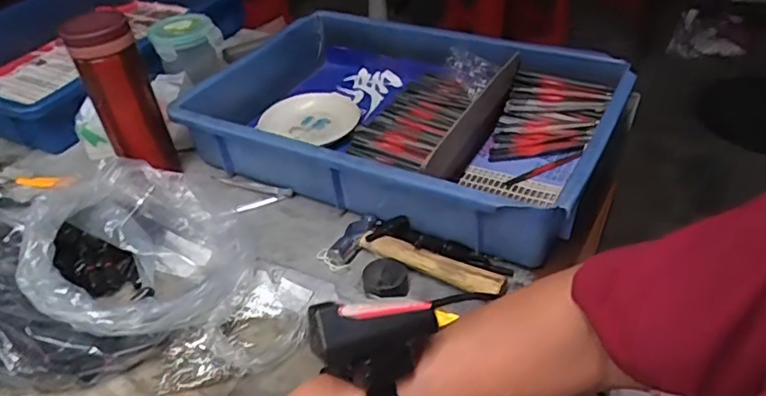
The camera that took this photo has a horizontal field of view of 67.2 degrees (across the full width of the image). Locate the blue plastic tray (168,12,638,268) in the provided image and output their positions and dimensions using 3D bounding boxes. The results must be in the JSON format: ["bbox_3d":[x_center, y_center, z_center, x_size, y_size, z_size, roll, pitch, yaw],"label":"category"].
[{"bbox_3d":[0.015,-0.094,0.652,0.451,0.090,0.291,18,45,25],"label":"blue plastic tray"}]

